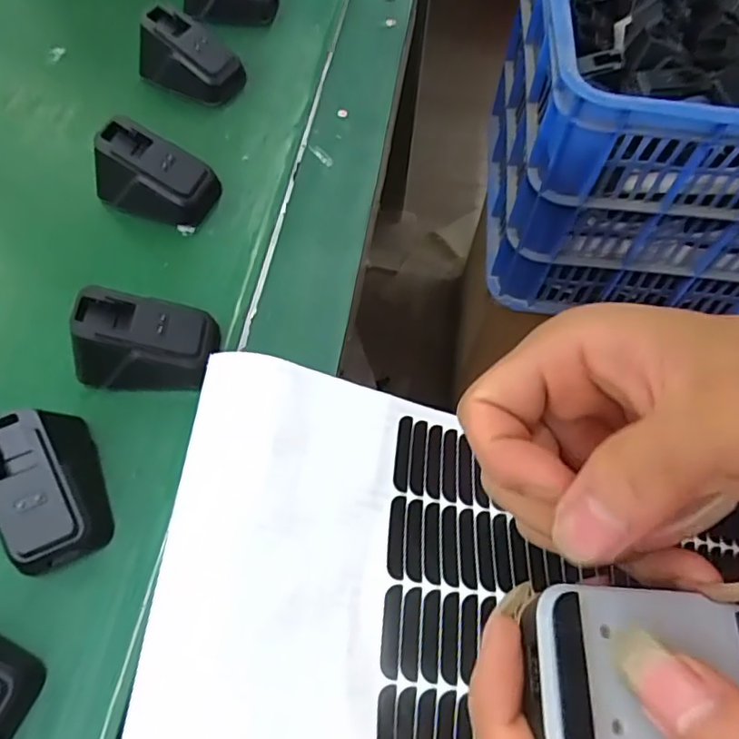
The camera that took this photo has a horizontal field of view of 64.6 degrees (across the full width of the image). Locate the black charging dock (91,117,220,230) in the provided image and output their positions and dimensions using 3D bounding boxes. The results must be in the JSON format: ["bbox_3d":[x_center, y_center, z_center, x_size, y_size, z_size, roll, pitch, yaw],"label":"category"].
[{"bbox_3d":[-0.127,-0.117,0.348,0.064,0.043,0.037,16,63,9],"label":"black charging dock"}]

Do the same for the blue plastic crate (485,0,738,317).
[{"bbox_3d":[0.445,-0.296,0.663,0.551,0.279,0.389,6,62,4],"label":"blue plastic crate"}]

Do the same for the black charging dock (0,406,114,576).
[{"bbox_3d":[-0.144,0.050,0.259,0.045,0.039,0.068,-25,65,-12],"label":"black charging dock"}]

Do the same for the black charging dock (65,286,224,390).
[{"bbox_3d":[-0.113,-0.016,0.296,0.066,0.041,0.044,2,62,1],"label":"black charging dock"}]

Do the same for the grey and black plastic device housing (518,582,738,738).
[{"bbox_3d":[0.071,0.077,0.146,0.063,0.015,0.043,8,62,4],"label":"grey and black plastic device housing"}]

